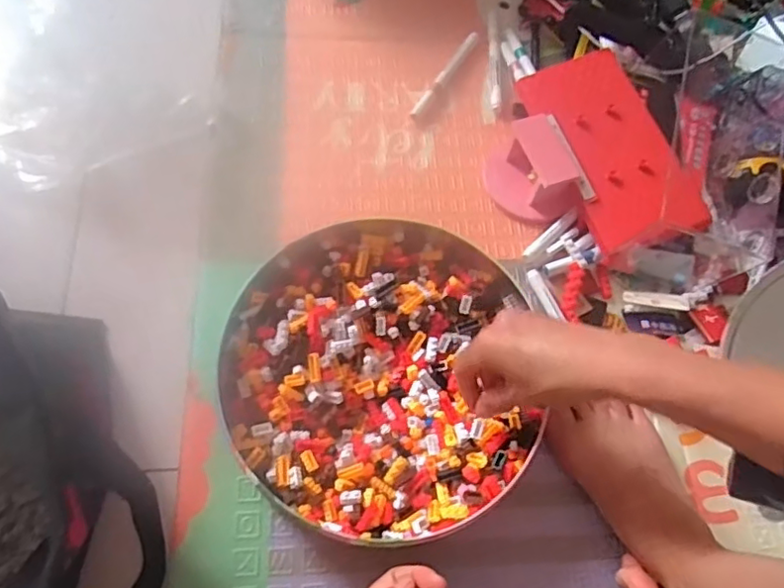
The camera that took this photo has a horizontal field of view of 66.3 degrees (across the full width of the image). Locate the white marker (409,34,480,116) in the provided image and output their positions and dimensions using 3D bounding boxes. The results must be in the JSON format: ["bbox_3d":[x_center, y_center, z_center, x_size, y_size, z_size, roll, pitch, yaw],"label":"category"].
[{"bbox_3d":[0.057,-0.233,0.629,0.013,0.014,0.127,31,67,9],"label":"white marker"}]

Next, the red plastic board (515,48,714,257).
[{"bbox_3d":[0.206,-0.141,0.571,0.099,0.016,0.203,-21,71,0],"label":"red plastic board"}]

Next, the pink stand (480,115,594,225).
[{"bbox_3d":[0.132,-0.121,0.569,0.080,0.049,0.099,-12,68,-10],"label":"pink stand"}]

